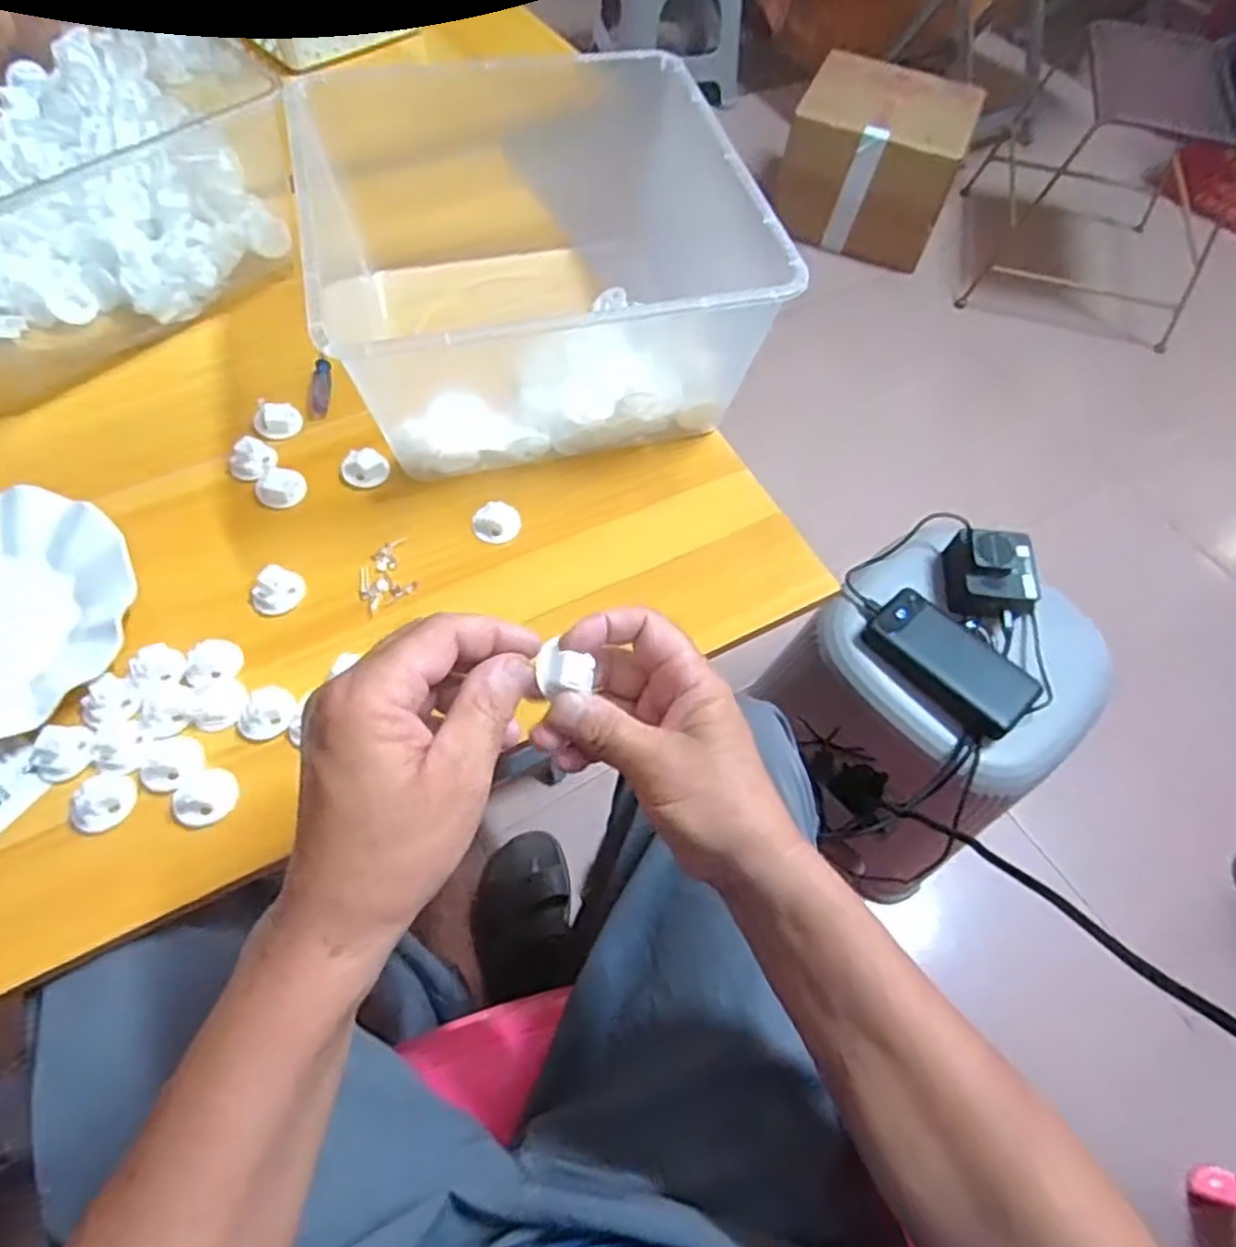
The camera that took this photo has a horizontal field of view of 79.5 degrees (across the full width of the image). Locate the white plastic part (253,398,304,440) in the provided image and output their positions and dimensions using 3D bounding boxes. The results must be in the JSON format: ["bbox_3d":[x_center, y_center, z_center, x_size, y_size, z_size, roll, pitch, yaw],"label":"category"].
[{"bbox_3d":[-0.255,-0.154,0.557,0.032,0.019,0.028,-19,64,-14],"label":"white plastic part"}]

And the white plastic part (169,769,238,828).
[{"bbox_3d":[-0.235,0.099,0.423,0.034,0.009,0.030,-39,70,-22],"label":"white plastic part"}]

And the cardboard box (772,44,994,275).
[{"bbox_3d":[0.503,-0.921,1.477,0.313,0.216,0.287,22,62,8],"label":"cardboard box"}]

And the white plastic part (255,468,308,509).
[{"bbox_3d":[-0.240,-0.097,0.529,0.032,0.014,0.025,-12,62,-10],"label":"white plastic part"}]

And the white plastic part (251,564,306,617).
[{"bbox_3d":[-0.223,-0.022,0.486,0.026,0.015,0.032,24,62,10],"label":"white plastic part"}]

